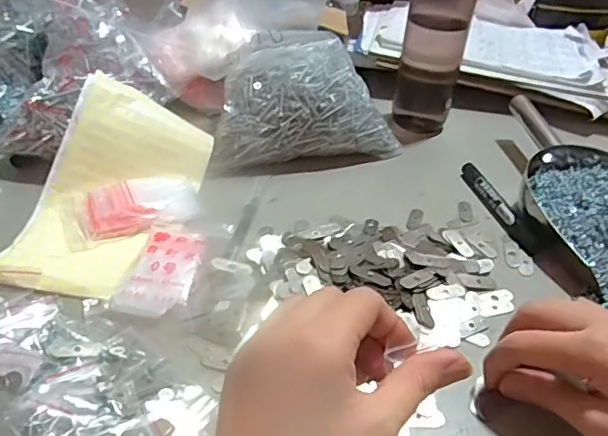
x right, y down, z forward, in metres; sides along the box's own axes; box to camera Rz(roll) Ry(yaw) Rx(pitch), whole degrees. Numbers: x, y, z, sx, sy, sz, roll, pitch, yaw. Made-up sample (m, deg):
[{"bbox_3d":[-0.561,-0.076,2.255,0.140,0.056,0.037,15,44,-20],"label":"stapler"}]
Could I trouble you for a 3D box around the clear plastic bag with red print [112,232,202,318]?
[{"bbox_3d":[-0.106,0.036,0.432,0.049,0.008,0.088,9,38,7],"label":"clear plastic bag with red print"}]

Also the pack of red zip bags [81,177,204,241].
[{"bbox_3d":[-0.141,-0.013,0.496,0.096,0.018,0.056,-11,40,-19],"label":"pack of red zip bags"}]

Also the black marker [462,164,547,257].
[{"bbox_3d":[0.187,-0.013,0.540,0.013,0.017,0.140,-5,38,-12],"label":"black marker"}]

